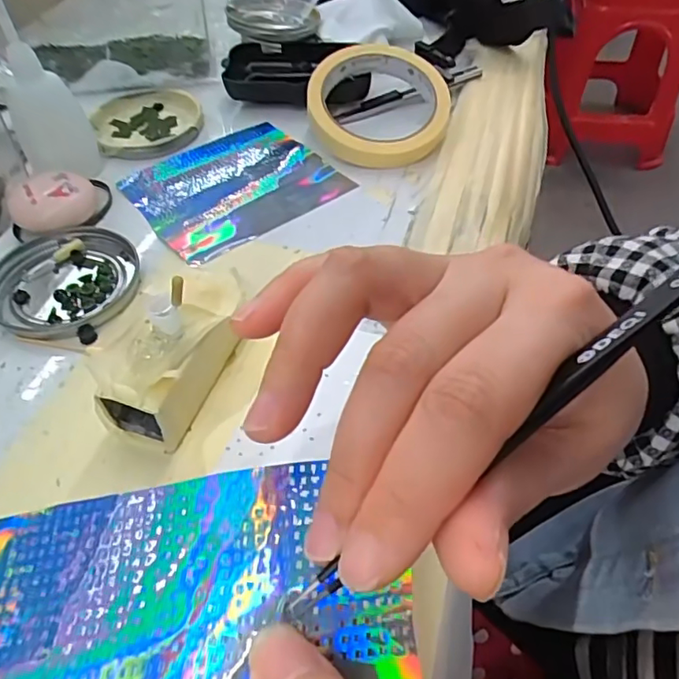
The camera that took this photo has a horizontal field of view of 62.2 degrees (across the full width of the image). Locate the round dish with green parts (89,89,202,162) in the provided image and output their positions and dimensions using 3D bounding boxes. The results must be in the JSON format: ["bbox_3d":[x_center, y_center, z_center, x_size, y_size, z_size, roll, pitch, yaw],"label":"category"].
[{"bbox_3d":[-0.141,-0.161,0.415,0.075,0.010,0.082,-1,50,1],"label":"round dish with green parts"}]

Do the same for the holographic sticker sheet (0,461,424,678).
[{"bbox_3d":[-0.043,0.071,0.133,0.119,0.006,0.074,-9,56,1],"label":"holographic sticker sheet"}]

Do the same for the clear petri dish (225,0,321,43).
[{"bbox_3d":[-0.057,-0.276,0.480,0.075,0.020,0.084,1,50,3],"label":"clear petri dish"}]

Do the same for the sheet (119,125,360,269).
[{"bbox_3d":[-0.069,-0.103,0.372,0.124,0.005,0.108,-31,56,-22],"label":"sheet"}]

